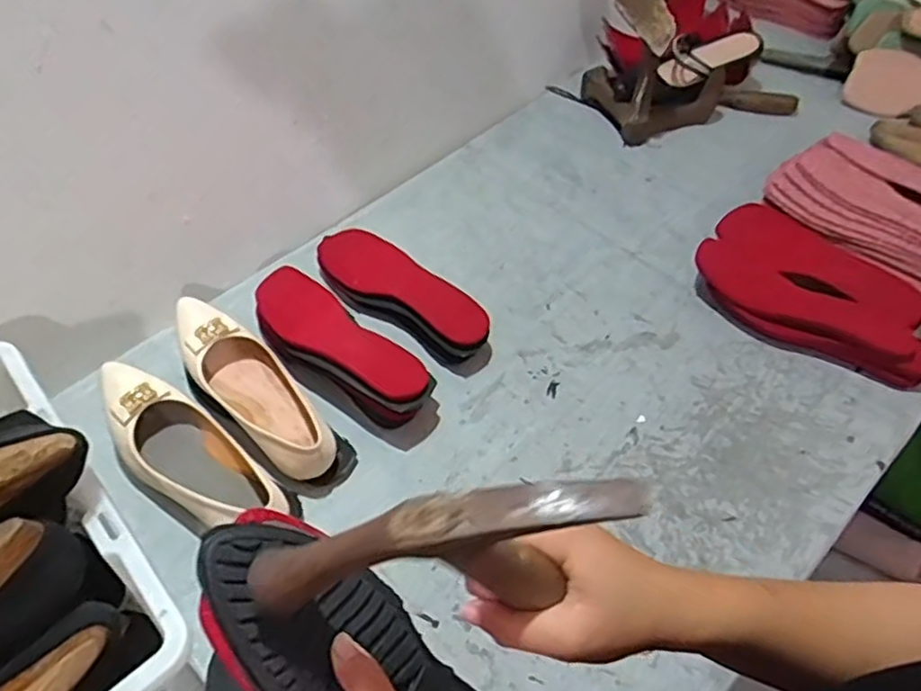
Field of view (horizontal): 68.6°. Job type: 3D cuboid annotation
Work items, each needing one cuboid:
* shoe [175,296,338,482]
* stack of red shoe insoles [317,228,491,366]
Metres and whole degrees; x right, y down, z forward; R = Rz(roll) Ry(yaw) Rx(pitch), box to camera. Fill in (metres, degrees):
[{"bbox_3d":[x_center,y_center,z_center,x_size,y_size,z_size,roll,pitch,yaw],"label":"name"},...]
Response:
[{"bbox_3d":[-0.210,0.044,0.699,0.246,0.062,0.080,36,60,27],"label":"shoe"},{"bbox_3d":[-0.069,-0.065,0.793,0.252,0.049,0.085,34,59,26],"label":"stack of red shoe insoles"}]

